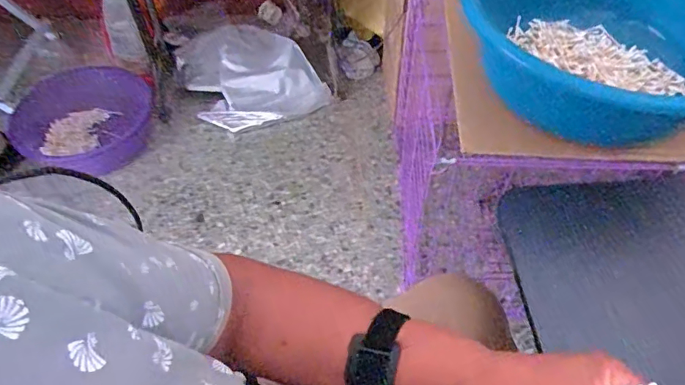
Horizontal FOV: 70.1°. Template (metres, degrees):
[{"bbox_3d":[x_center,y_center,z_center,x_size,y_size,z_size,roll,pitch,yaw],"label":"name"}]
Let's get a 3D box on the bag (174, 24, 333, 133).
[{"bbox_3d":[-0.273,-0.345,1.461,0.358,0.139,0.377,-24,55,-16],"label":"bag"}]

